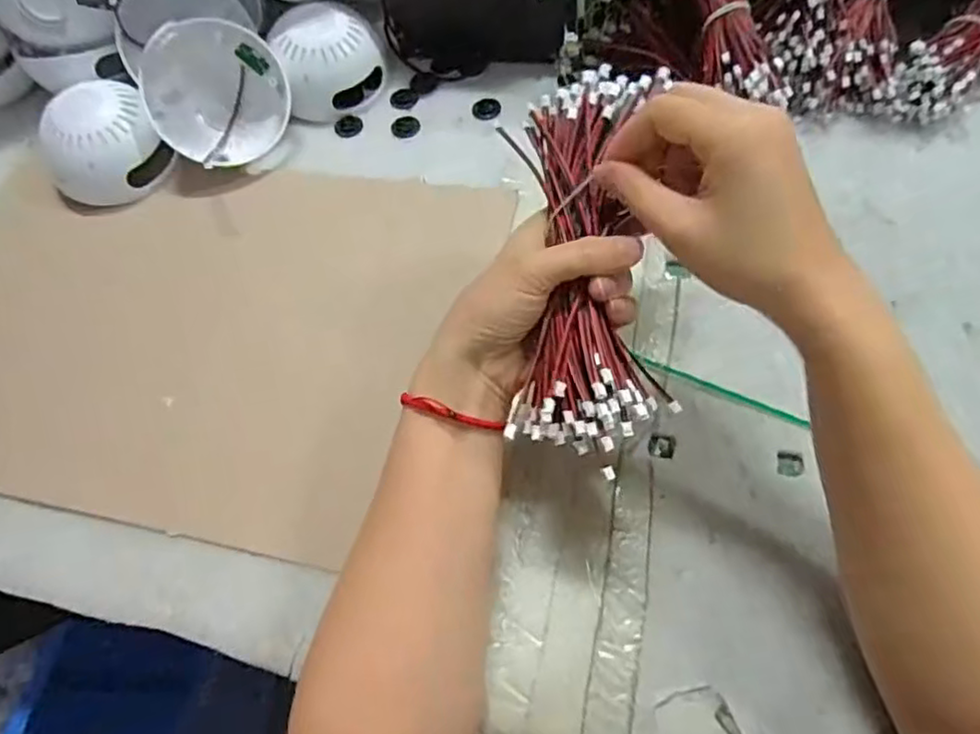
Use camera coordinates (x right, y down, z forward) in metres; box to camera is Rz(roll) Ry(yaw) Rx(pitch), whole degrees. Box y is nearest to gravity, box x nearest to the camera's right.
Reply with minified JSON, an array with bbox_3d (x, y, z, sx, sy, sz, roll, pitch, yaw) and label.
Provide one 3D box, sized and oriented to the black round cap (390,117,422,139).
[{"bbox_3d":[-0.076,-0.218,0.595,0.026,0.004,0.028,-3,62,5],"label":"black round cap"}]

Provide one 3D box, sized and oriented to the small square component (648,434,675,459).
[{"bbox_3d":[0.116,0.054,0.442,0.017,0.004,0.016,9,64,12],"label":"small square component"}]

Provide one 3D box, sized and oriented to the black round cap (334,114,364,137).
[{"bbox_3d":[-0.131,-0.223,0.604,0.026,0.004,0.029,-9,62,2],"label":"black round cap"}]

